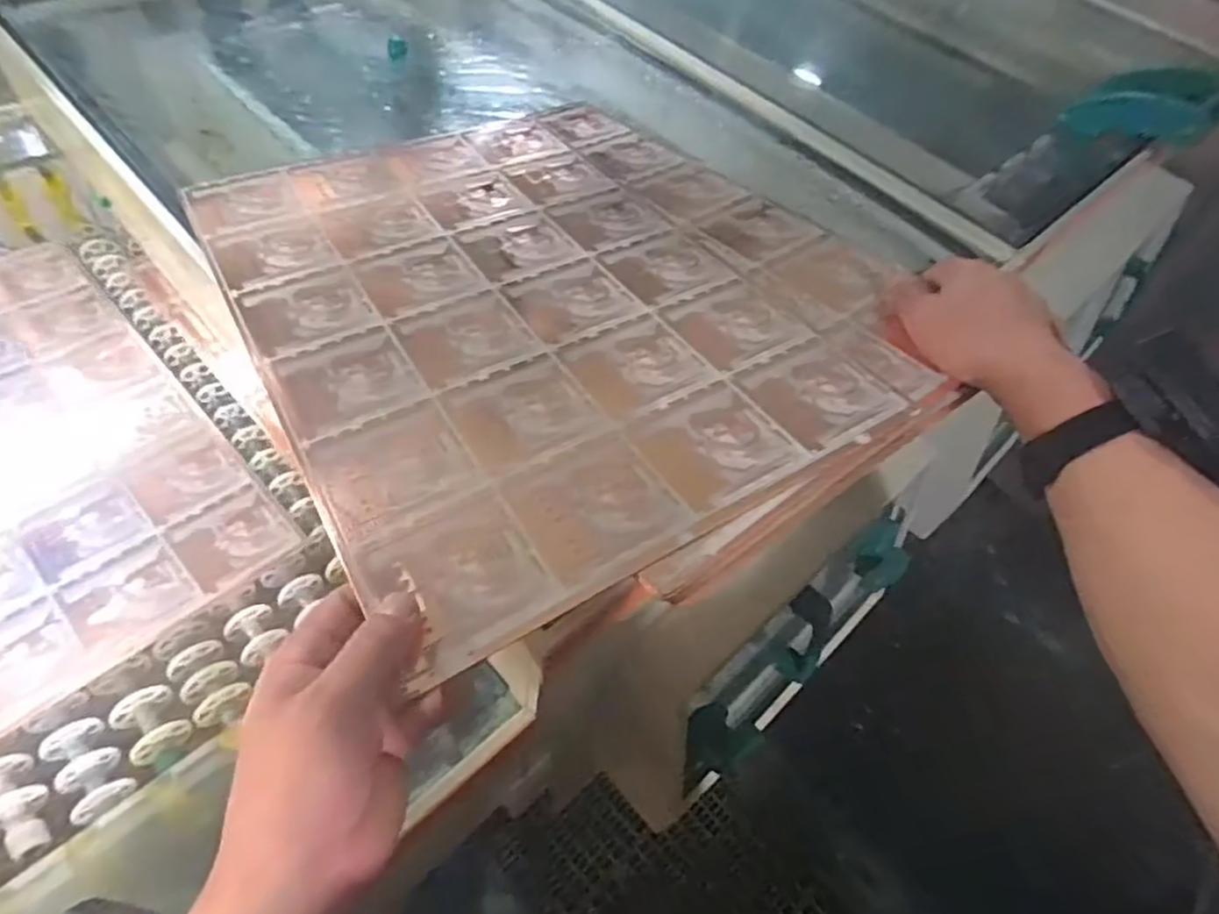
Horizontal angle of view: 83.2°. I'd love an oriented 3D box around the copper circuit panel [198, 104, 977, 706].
[{"bbox_3d":[-0.042,-0.136,0.521,0.422,0.009,0.485,-25,55,-22],"label":"copper circuit panel"}]

